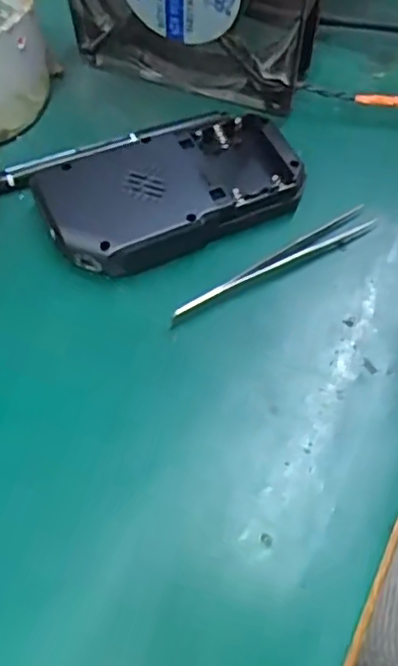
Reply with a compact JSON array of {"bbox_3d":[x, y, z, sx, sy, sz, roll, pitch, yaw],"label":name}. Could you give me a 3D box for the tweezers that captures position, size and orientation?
[{"bbox_3d":[0.033,-0.032,0.280,0.102,0.007,0.011,-26,65,-15],"label":"tweezers"}]

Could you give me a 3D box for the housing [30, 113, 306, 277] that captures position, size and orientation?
[{"bbox_3d":[-0.013,-0.065,0.292,0.112,0.023,0.063,-25,65,-14],"label":"housing"}]

